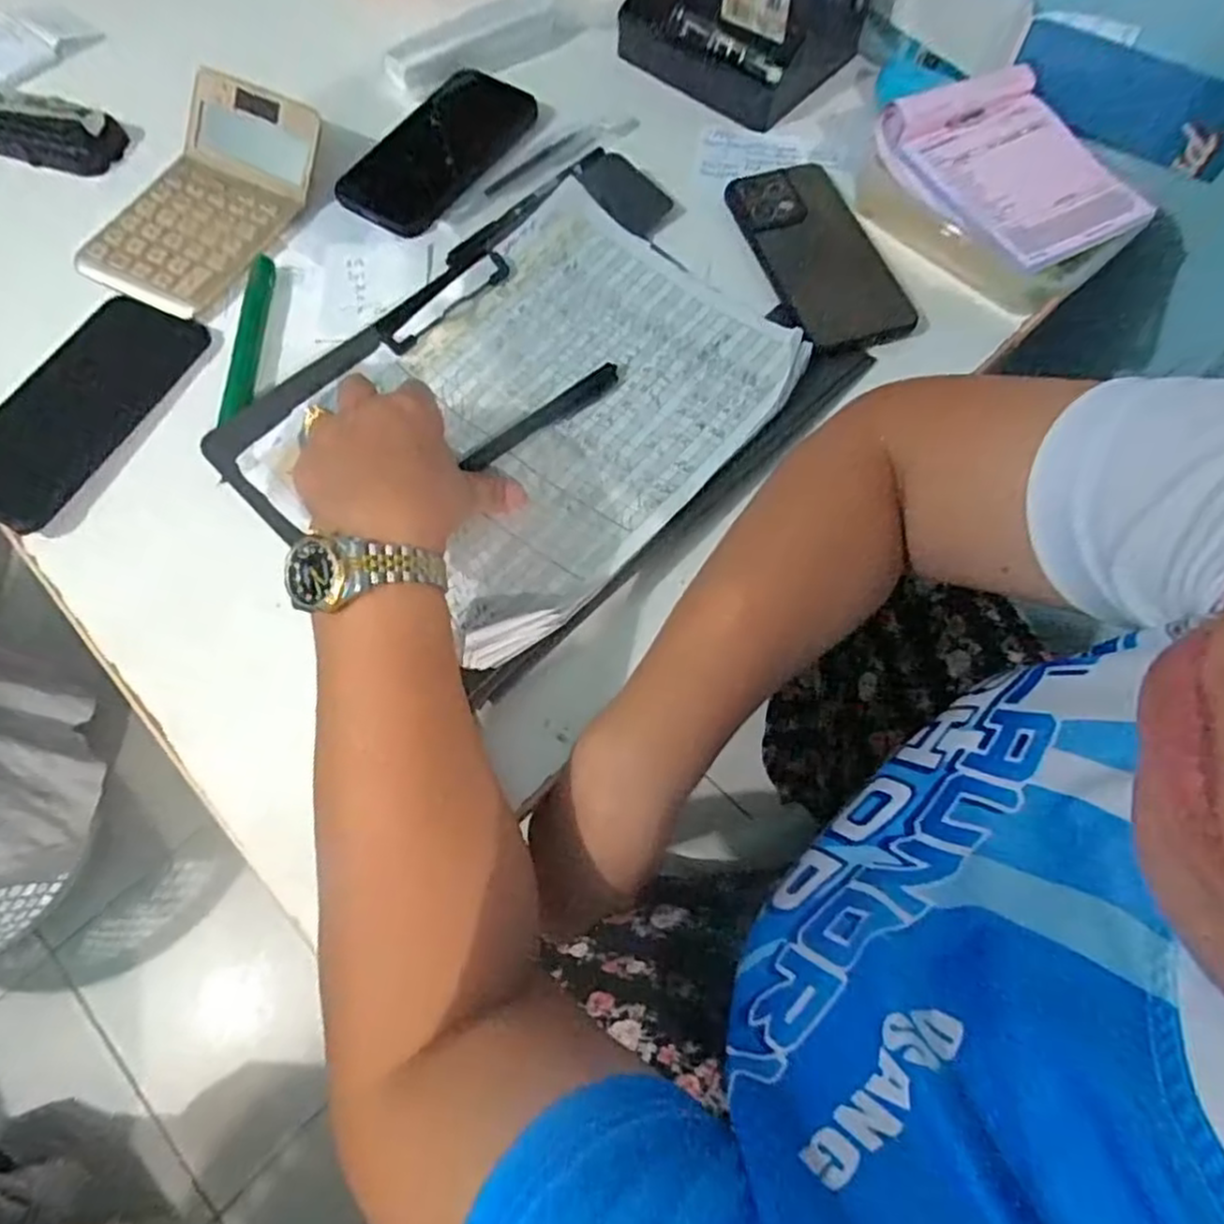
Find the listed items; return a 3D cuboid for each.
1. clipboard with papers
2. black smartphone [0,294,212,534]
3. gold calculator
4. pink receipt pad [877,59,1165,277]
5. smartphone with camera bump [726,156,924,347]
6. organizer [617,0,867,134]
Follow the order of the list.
[{"bbox_3d":[-0.039,-0.131,0.430,0.329,0.024,0.243,-42,73,-15],"label":"clipboard with papers"},{"bbox_3d":[-0.324,-0.127,0.435,0.078,0.012,0.166,26,70,10],"label":"black smartphone"},{"bbox_3d":[-0.279,-0.285,0.484,0.106,0.046,0.162,25,70,10],"label":"gold calculator"},{"bbox_3d":[0.258,-0.283,0.455,0.117,0.020,0.141,-25,73,-8],"label":"pink receipt pad"},{"bbox_3d":[0.136,-0.244,0.477,0.076,0.010,0.162,-15,69,-6],"label":"smartphone with camera bump"},{"bbox_3d":[0.096,-0.447,0.521,0.153,0.084,0.108,35,72,13],"label":"organizer"}]

